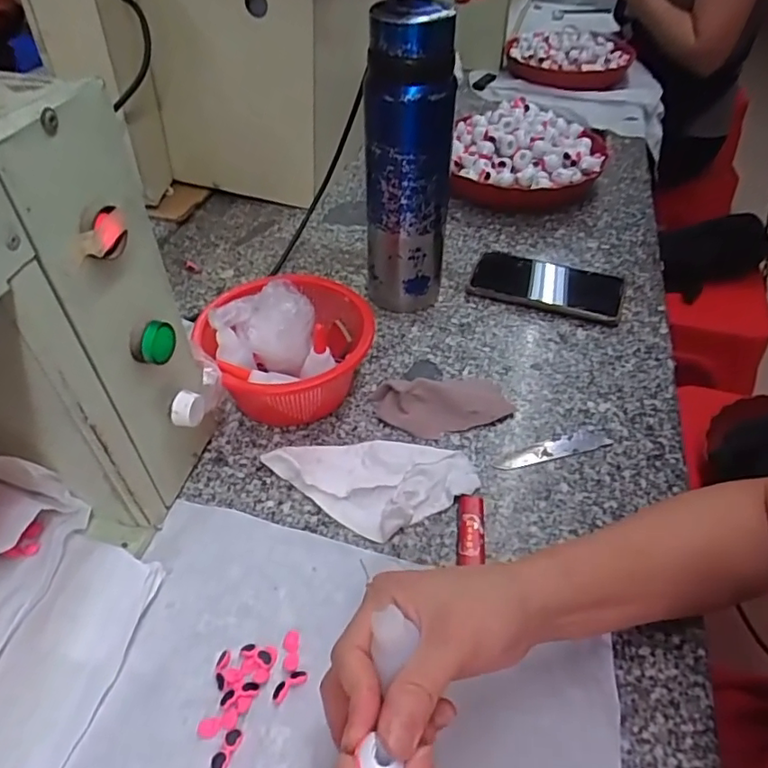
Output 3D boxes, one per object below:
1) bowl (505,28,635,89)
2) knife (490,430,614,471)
[{"bbox_3d":[0.346,-0.617,1.064,0.227,0.045,0.239,0,45,0],"label":"bowl"},{"bbox_3d":[0.142,0.055,0.482,0.102,0.004,0.020,-12,46,-12],"label":"knife"}]

